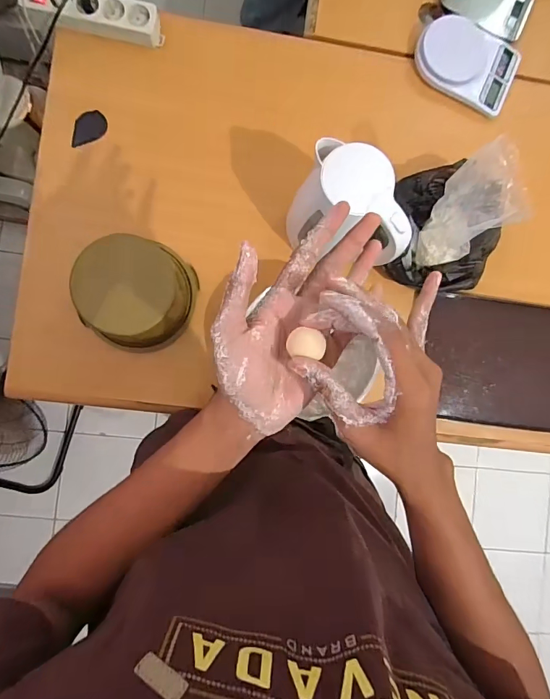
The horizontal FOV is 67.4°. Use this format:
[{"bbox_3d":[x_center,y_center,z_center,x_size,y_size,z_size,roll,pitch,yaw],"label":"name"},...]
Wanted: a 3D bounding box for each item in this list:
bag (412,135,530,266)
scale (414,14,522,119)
[{"bbox_3d":[0.319,-0.222,0.673,0.079,0.213,0.124,1,88,-5],"label":"bag"},{"bbox_3d":[0.367,-0.552,0.786,0.197,0.032,0.138,25,87,-4],"label":"scale"}]

